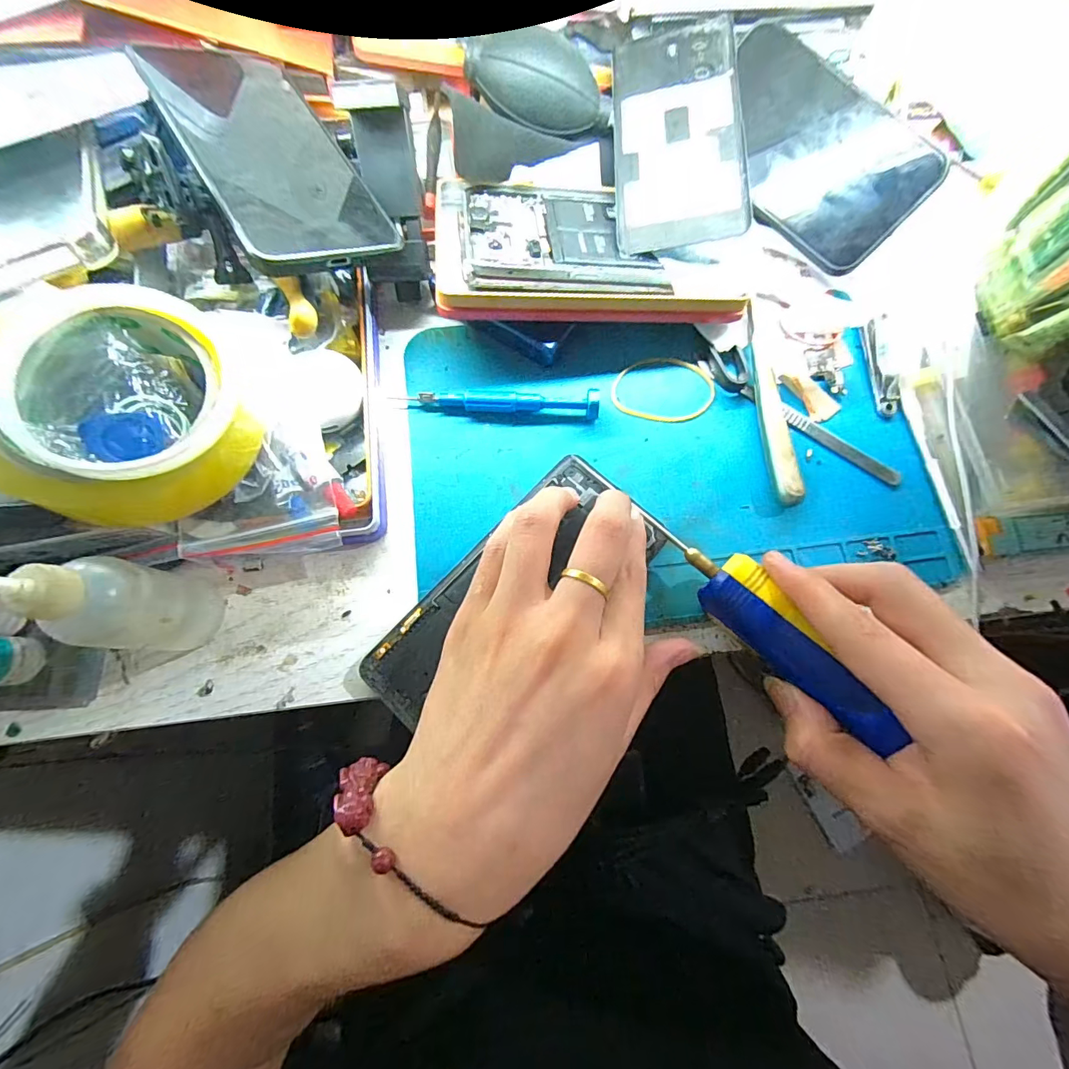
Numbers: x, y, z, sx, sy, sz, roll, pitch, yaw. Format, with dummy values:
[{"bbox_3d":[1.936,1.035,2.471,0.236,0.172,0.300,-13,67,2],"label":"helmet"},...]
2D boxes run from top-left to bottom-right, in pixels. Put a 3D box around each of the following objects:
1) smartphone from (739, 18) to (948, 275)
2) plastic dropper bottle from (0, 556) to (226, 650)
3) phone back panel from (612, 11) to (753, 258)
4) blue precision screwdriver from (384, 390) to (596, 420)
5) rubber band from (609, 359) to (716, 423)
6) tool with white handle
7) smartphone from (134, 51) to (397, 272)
[{"bbox_3d":[0.164,-0.231,0.277,0.072,0.007,0.140,-44,82,23],"label":"smartphone"},{"bbox_3d":[-0.173,0.029,0.192,0.030,0.100,0.035,6,74,0],"label":"plastic dropper bottle"},{"bbox_3d":[0.086,-0.245,0.278,0.073,0.005,0.159,-2,78,12],"label":"phone back panel"},{"bbox_3d":[-0.022,-0.077,0.264,0.117,0.016,0.012,4,74,0],"label":"blue precision screwdriver"},{"bbox_3d":[0.078,-0.088,0.277,0.062,0.004,0.043,6,74,0],"label":"rubber band"},{"bbox_3d":[0.138,-0.080,0.268,0.014,0.013,0.130,-2,74,-2],"label":"tool with white handle"},{"bbox_3d":[-0.137,-0.196,0.236,0.075,0.004,0.157,-28,78,-30],"label":"smartphone"}]

